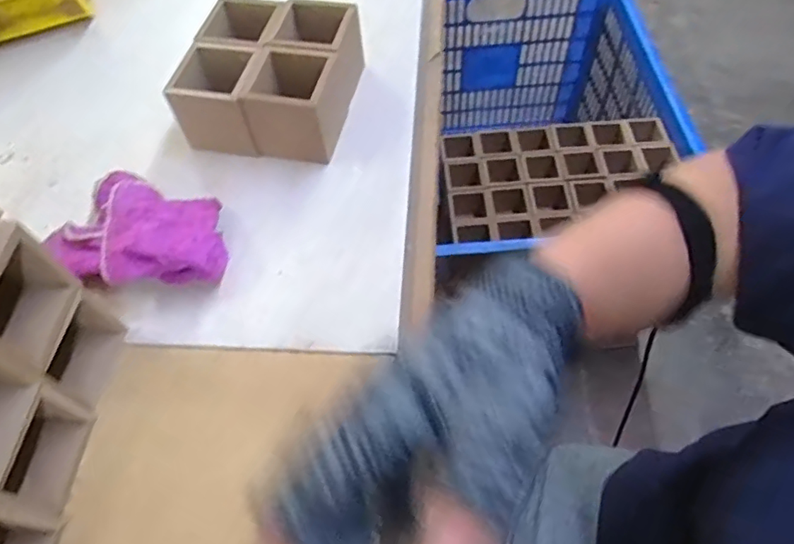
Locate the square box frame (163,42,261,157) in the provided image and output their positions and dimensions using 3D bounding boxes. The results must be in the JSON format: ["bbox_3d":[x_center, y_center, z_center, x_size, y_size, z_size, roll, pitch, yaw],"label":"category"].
[{"bbox_3d":[-0.139,-0.141,0.449,0.066,0.063,0.065,7,59,8],"label":"square box frame"}]

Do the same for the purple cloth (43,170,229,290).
[{"bbox_3d":[-0.181,-0.032,0.394,0.137,0.047,0.096,23,62,16],"label":"purple cloth"}]

